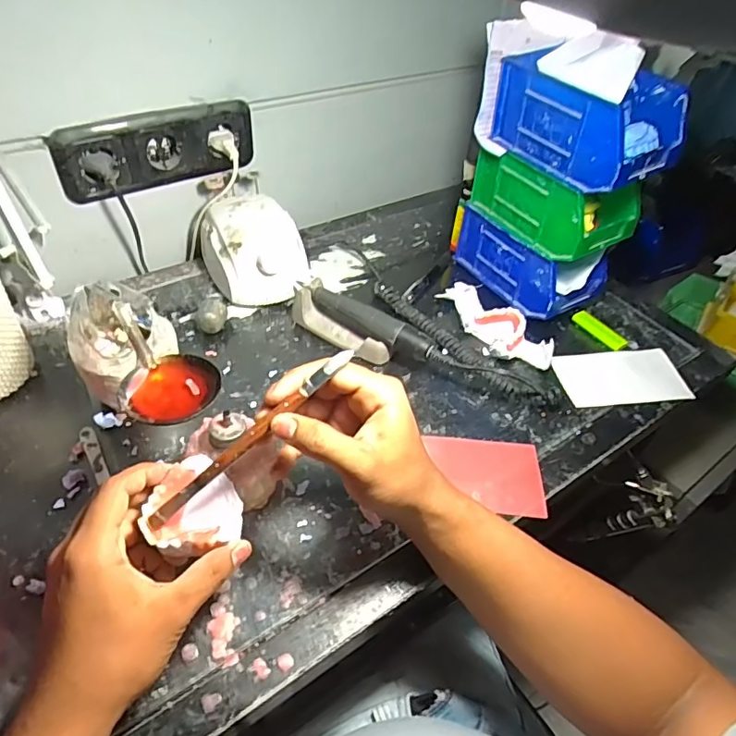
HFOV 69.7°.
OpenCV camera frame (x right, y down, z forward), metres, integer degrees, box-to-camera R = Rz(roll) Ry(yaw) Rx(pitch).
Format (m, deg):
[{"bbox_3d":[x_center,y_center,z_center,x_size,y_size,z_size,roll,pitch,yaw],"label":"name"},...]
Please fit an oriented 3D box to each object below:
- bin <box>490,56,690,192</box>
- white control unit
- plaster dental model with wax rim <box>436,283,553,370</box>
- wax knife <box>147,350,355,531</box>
[{"bbox_3d":[0.220,-0.252,0.542,0.099,0.083,0.177,-22,52,-25],"label":"bin"},{"bbox_3d":[-0.133,-0.139,0.634,0.106,0.082,0.134,-22,52,-25],"label":"white control unit"},{"bbox_3d":[0.145,-0.047,0.609,0.058,0.036,0.154,-18,50,-23],"label":"plaster dental model with wax rim"},{"bbox_3d":[-0.078,0.046,0.352,0.175,0.010,0.012,-41,57,-3],"label":"wax knife"}]

